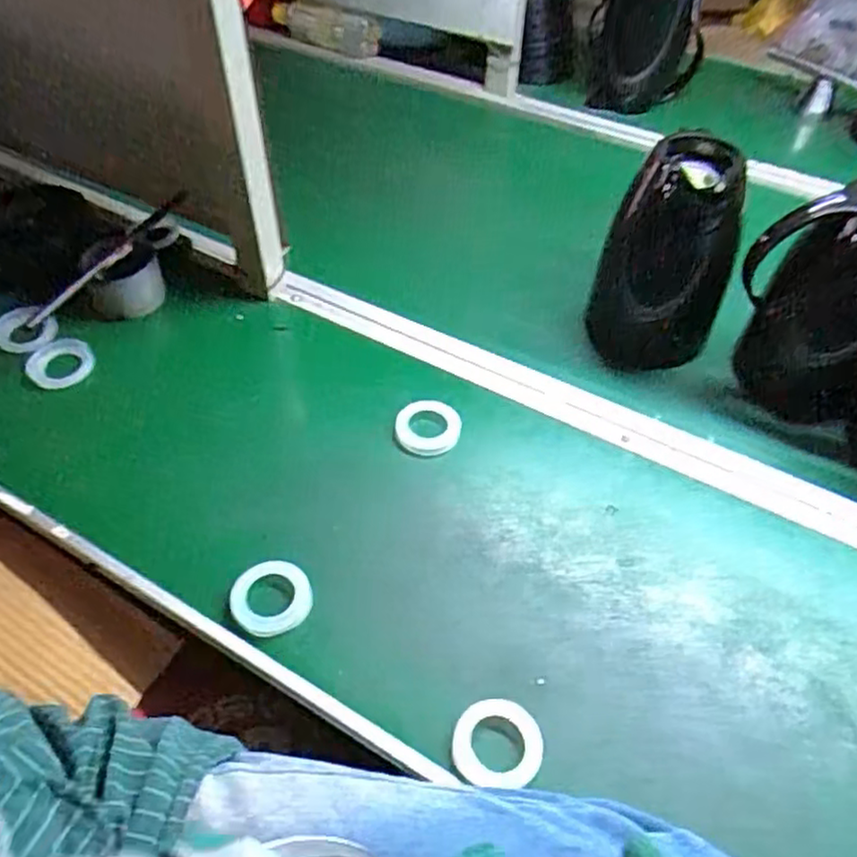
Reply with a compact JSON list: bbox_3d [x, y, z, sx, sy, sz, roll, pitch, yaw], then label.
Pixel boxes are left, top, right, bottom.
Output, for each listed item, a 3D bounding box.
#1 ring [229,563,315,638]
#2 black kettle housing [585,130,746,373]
[{"bbox_3d":[-0.119,0.128,0.532,0.062,0.016,0.058,1,49,-1],"label":"ring"},{"bbox_3d":[0.237,-0.164,0.715,0.122,0.244,0.085,18,51,13],"label":"black kettle housing"}]

